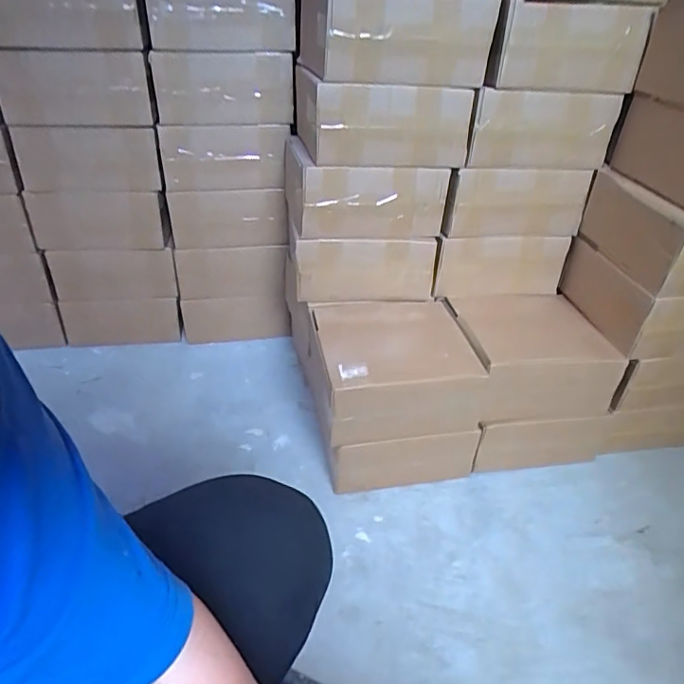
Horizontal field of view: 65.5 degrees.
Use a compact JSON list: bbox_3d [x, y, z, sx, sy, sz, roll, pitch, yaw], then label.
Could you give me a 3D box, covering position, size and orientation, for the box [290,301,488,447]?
[{"bbox_3d":[0.083,0.035,0.968,0.258,0.144,0.269,-5,36,-12],"label":"box"}]

